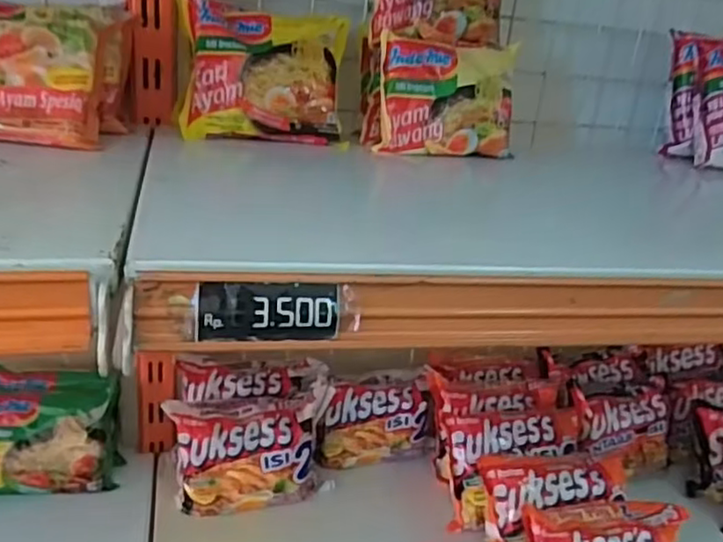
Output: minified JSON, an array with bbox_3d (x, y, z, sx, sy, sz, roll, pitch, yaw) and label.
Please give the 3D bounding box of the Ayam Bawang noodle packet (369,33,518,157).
[{"bbox_3d":[0.078,-0.153,0.591,0.123,0.099,0.023,0,8,-12],"label":"Ayam Bawang noodle packet"}]

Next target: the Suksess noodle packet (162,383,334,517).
[{"bbox_3d":[-0.105,0.179,0.660,0.151,0.102,0.059,-1,24,-16],"label":"Suksess noodle packet"}]

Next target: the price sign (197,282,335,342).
[{"bbox_3d":[-0.042,0.019,0.308,0.063,0.026,0.004,1,4,-13],"label":"price sign"}]

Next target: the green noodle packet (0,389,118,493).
[{"bbox_3d":[-0.312,0.168,0.659,0.128,0.095,0.028,2,-6,-11],"label":"green noodle packet"}]

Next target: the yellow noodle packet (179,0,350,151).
[{"bbox_3d":[-0.080,-0.170,0.566,0.136,0.116,0.026,0,-5,-14],"label":"yellow noodle packet"}]

